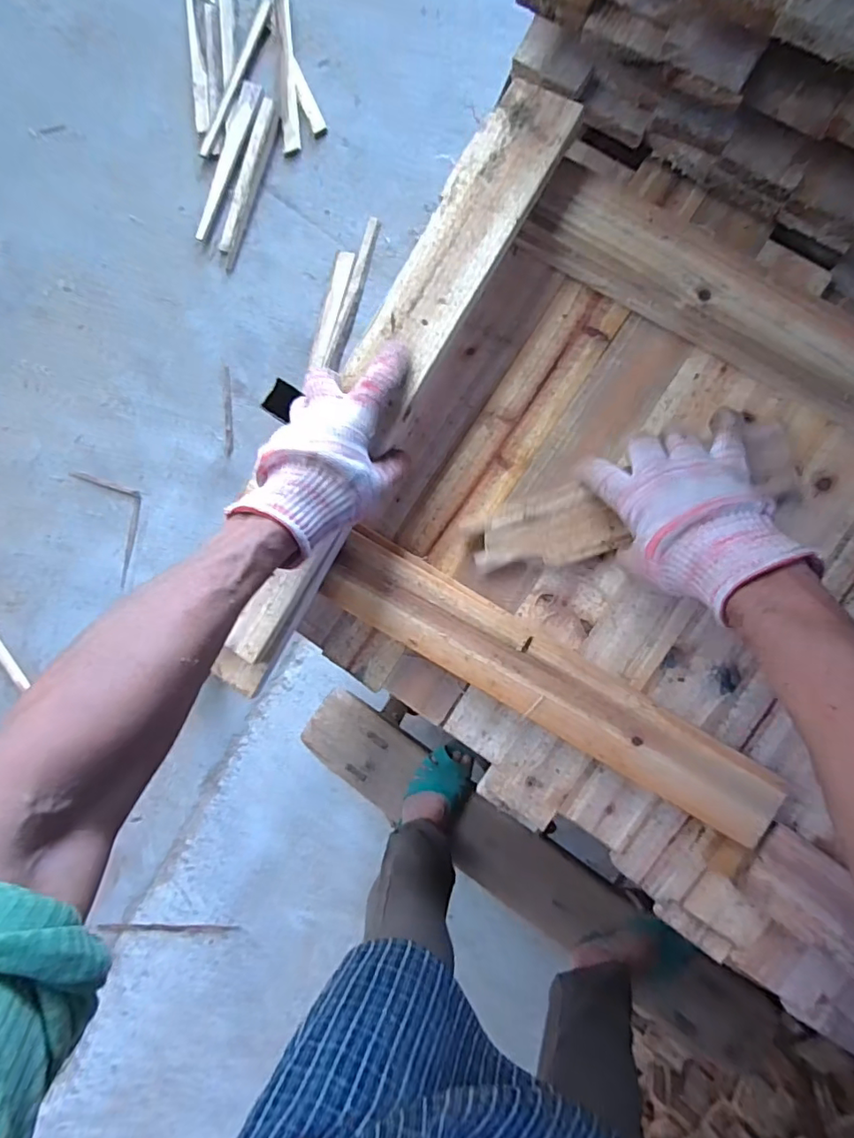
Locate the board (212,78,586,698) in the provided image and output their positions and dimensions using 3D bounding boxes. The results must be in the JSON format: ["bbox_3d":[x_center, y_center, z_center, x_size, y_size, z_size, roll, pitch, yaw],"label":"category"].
[{"bbox_3d":[-0.033,-0.134,0.434,0.068,0.023,0.521,28,93,7],"label":"board"}]

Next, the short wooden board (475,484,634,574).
[{"bbox_3d":[0.099,-0.032,0.458,0.116,0.011,0.057,-10,88,7],"label":"short wooden board"}]

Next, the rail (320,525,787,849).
[{"bbox_3d":[0.095,0.089,0.456,0.388,0.036,0.061,30,93,7],"label":"rail"}]

